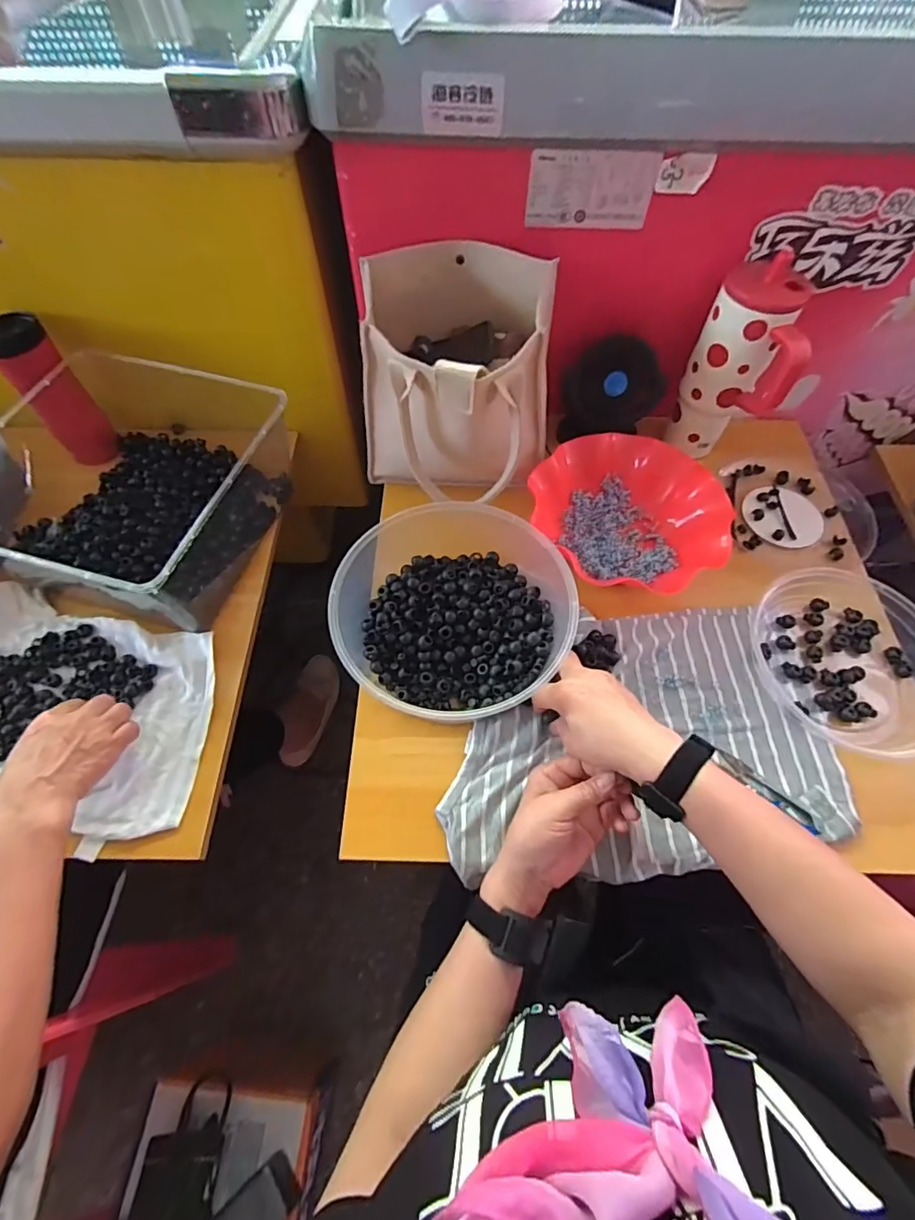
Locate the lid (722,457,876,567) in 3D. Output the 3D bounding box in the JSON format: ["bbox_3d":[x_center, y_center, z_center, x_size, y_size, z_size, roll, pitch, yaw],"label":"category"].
[{"bbox_3d":[0.438,-0.138,0.650,0.160,0.029,0.173,0,61,-1],"label":"lid"}]

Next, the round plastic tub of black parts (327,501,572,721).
[{"bbox_3d":[-0.006,0.010,0.507,0.217,0.103,0.218,0,61,-1],"label":"round plastic tub of black parts"}]

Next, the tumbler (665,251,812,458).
[{"bbox_3d":[0.331,-0.283,0.600,0.108,0.212,0.093,26,64,13],"label":"tumbler"}]

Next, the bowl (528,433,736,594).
[{"bbox_3d":[0.200,-0.114,0.604,0.226,0.060,0.201,17,62,9],"label":"bowl"}]

